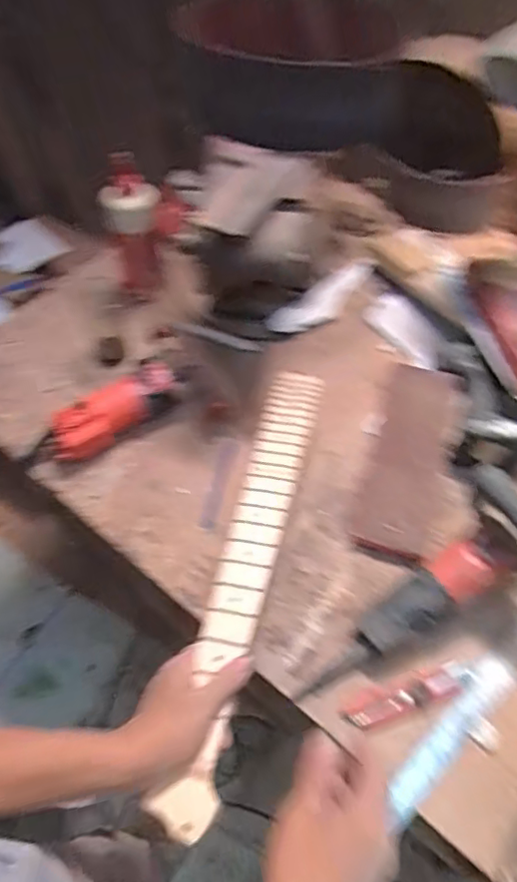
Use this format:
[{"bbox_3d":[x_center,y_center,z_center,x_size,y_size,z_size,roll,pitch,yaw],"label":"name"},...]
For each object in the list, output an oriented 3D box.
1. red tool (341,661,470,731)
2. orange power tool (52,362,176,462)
[{"bbox_3d":[0.169,0.286,0.647,0.147,0.016,0.030,-18,60,-10],"label":"red tool"},{"bbox_3d":[-0.202,-0.038,0.819,0.183,0.081,0.057,-35,64,-19],"label":"orange power tool"}]

